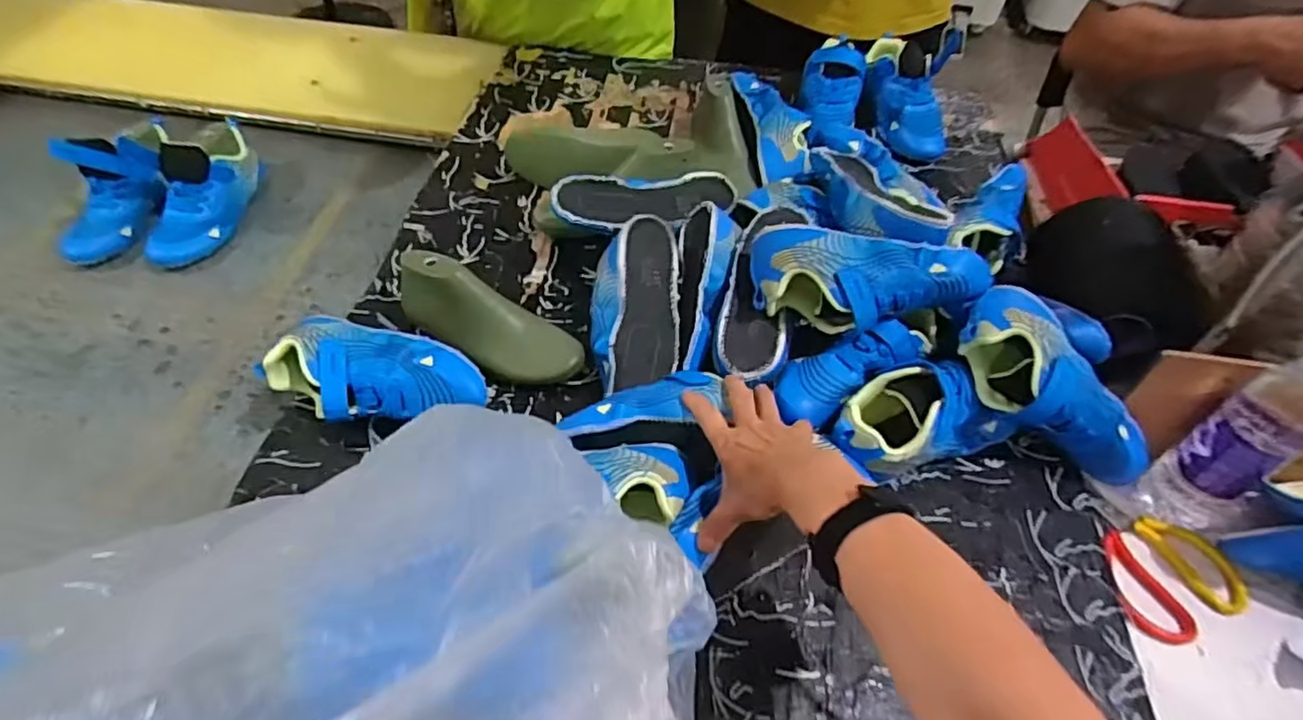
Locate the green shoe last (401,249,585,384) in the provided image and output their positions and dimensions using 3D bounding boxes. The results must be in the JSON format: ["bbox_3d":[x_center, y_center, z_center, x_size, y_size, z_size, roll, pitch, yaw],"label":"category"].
[{"bbox_3d":[-0.173,-0.034,0.685,0.213,0.080,0.063,30,55,3],"label":"green shoe last"}]

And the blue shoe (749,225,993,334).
[{"bbox_3d":[0.202,-0.073,0.615,0.216,0.070,0.089,7,52,2],"label":"blue shoe"}]

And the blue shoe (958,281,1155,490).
[{"bbox_3d":[0.372,0.033,0.613,0.209,0.087,0.072,48,60,-2],"label":"blue shoe"}]

